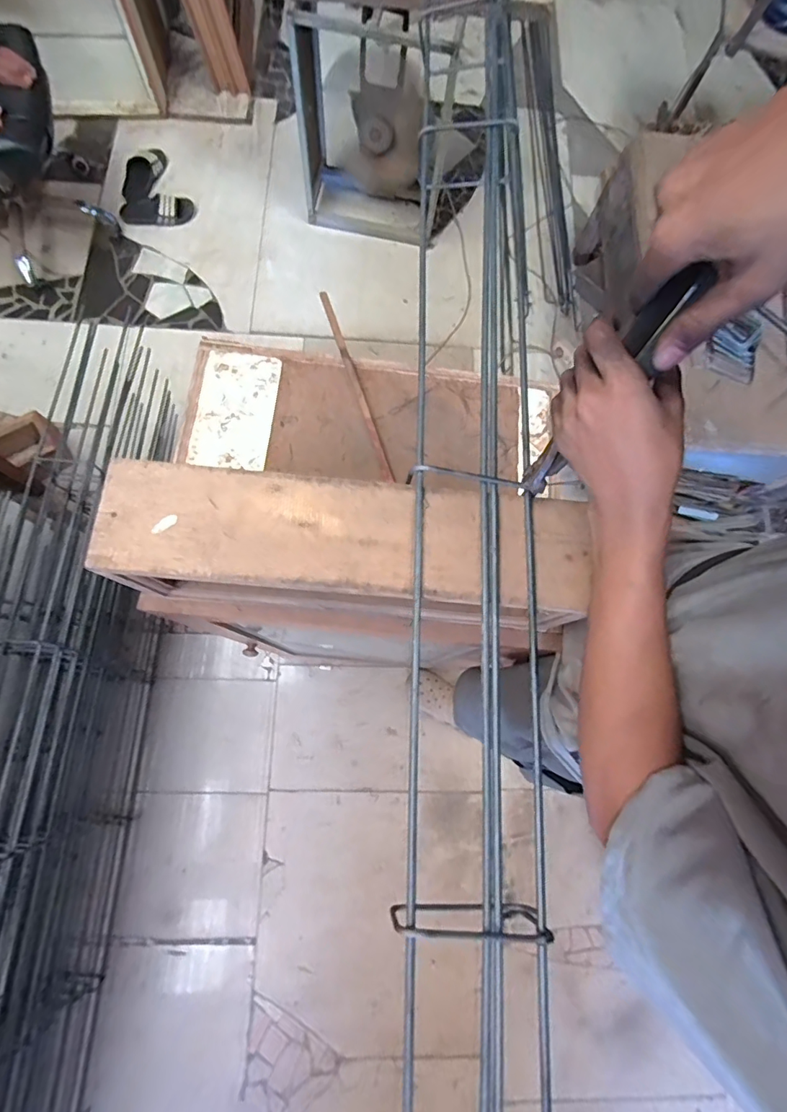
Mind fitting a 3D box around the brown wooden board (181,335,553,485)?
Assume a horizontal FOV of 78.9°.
[{"bbox_3d":[-0.032,-0.183,0.626,0.464,0.020,0.173,5,76,-1],"label":"brown wooden board"}]

